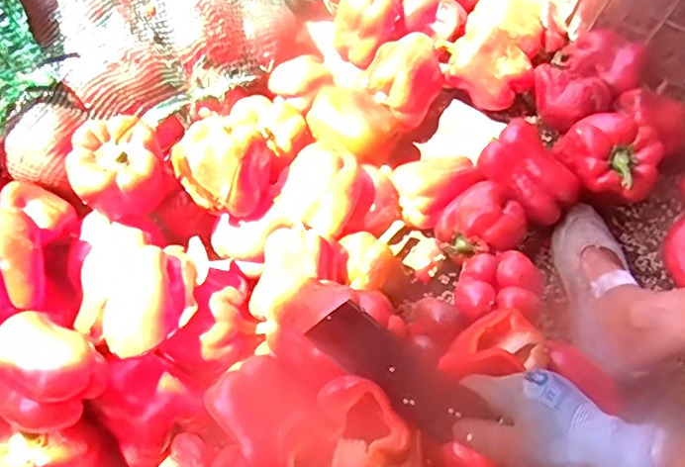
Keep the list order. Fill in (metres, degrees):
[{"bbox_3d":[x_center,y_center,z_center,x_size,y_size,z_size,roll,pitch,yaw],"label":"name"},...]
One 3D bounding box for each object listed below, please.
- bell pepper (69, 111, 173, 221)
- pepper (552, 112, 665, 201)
[{"bbox_3d":[-0.235,-0.069,0.605,0.083,0.083,0.089,1,66,-2],"label":"bell pepper"},{"bbox_3d":[0.341,-0.097,0.710,0.122,0.080,0.104,37,70,13],"label":"pepper"}]

